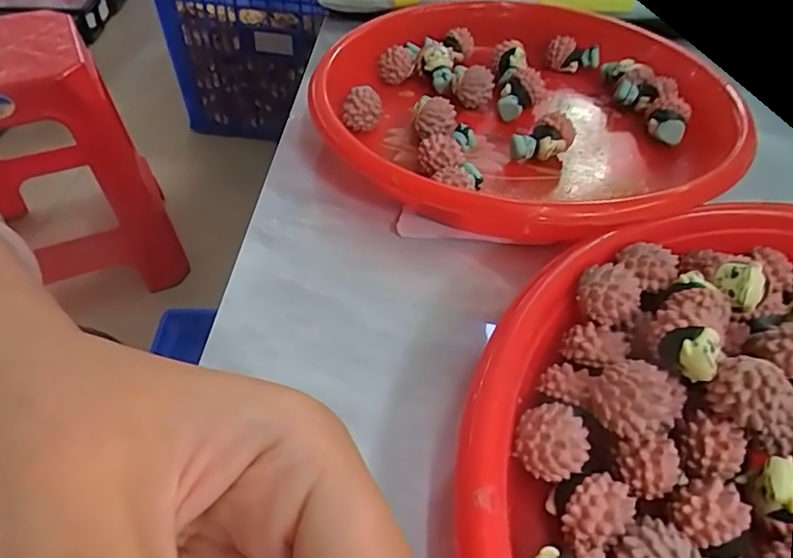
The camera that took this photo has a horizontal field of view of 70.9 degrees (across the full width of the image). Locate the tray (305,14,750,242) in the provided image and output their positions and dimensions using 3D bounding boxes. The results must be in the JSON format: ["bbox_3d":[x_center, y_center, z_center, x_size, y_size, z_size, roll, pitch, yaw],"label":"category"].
[{"bbox_3d":[0.060,-0.082,0.272,0.200,0.032,0.195,14,47,9],"label":"tray"}]

